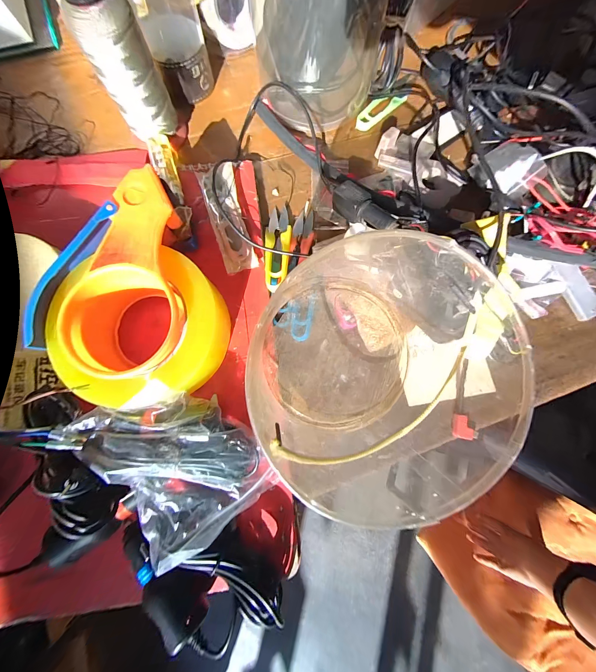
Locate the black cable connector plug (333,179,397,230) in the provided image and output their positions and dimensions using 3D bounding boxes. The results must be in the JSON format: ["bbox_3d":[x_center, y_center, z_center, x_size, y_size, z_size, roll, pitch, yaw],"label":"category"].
[{"bbox_3d":[0.059,-0.113,0.239,0.022,0.020,0.063,-43,65,-8],"label":"black cable connector plug"}]

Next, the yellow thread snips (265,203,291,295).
[{"bbox_3d":[-0.020,-0.087,0.259,0.024,0.016,0.094,3,79,0],"label":"yellow thread snips"}]

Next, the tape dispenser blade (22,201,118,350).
[{"bbox_3d":[-0.164,-0.046,0.191,0.021,0.016,0.113,25,81,3],"label":"tape dispenser blade"}]

